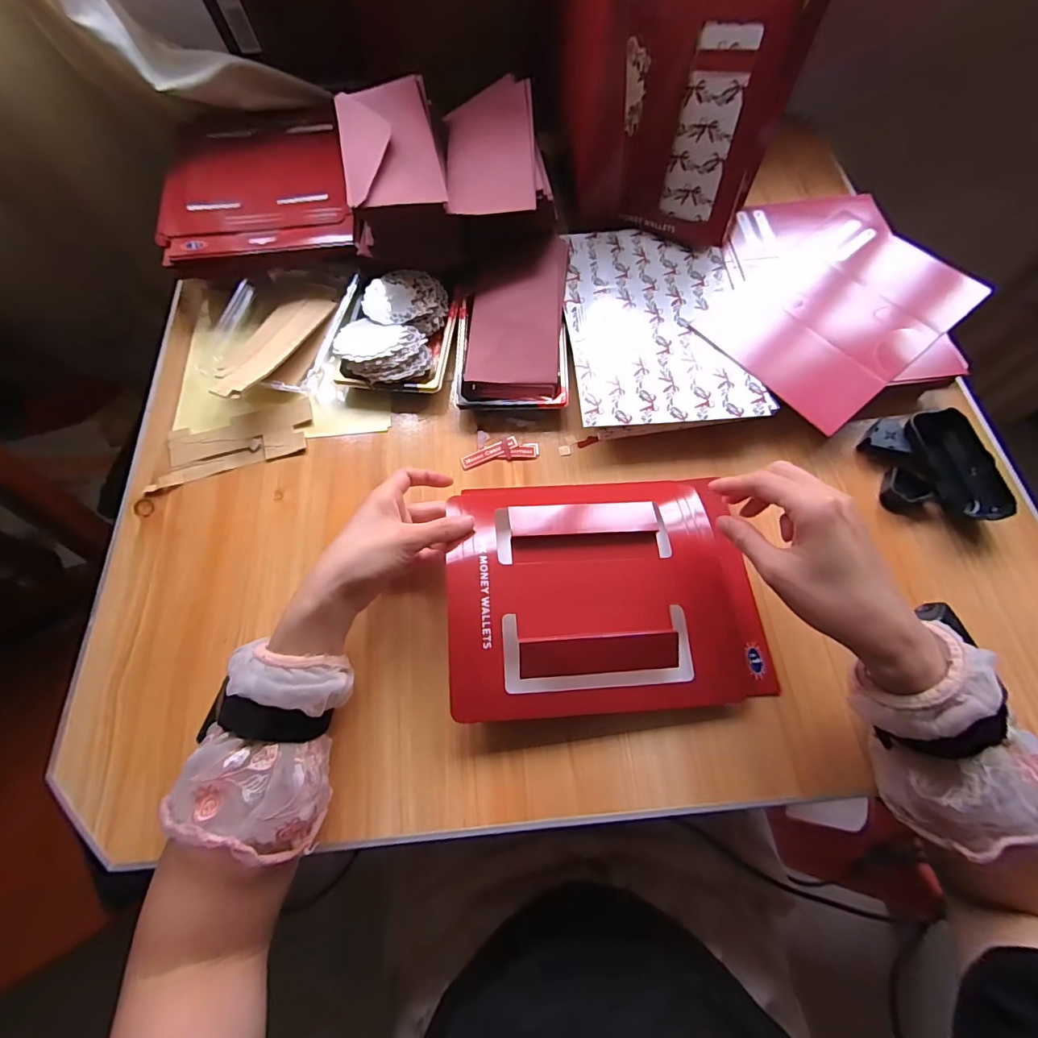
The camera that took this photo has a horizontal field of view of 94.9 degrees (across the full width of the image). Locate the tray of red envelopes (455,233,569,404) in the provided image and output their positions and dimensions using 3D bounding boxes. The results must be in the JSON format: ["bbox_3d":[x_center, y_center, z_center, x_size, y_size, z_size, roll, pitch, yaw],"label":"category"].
[{"bbox_3d":[-0.007,-0.208,0.509,0.115,0.036,0.202,0,67,2],"label":"tray of red envelopes"}]

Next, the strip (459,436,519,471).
[{"bbox_3d":[-0.030,-0.066,0.474,0.059,0.005,0.015,-26,69,-8],"label":"strip"}]

